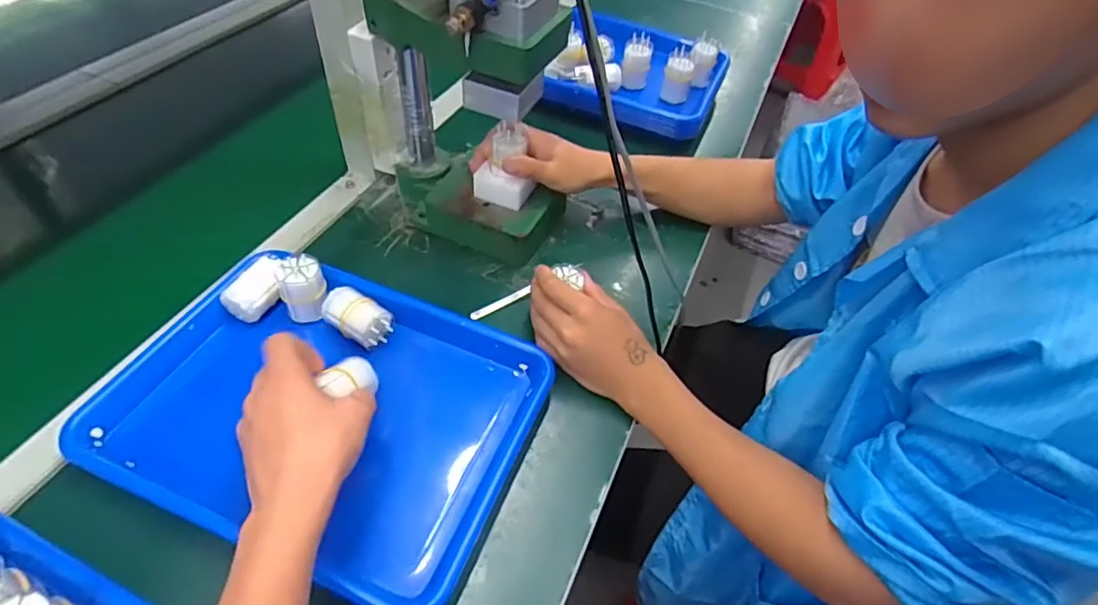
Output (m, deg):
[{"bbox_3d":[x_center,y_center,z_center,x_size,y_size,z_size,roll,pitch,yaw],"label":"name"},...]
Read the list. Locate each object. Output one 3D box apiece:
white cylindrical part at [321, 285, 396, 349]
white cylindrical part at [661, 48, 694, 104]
[{"bbox_3d":[-0.180,0.015,0.541,0.064,0.032,0.041,25,50,17],"label":"white cylindrical part"},{"bbox_3d":[0.188,-0.330,0.837,0.043,0.060,0.039,12,48,7],"label":"white cylindrical part"}]

